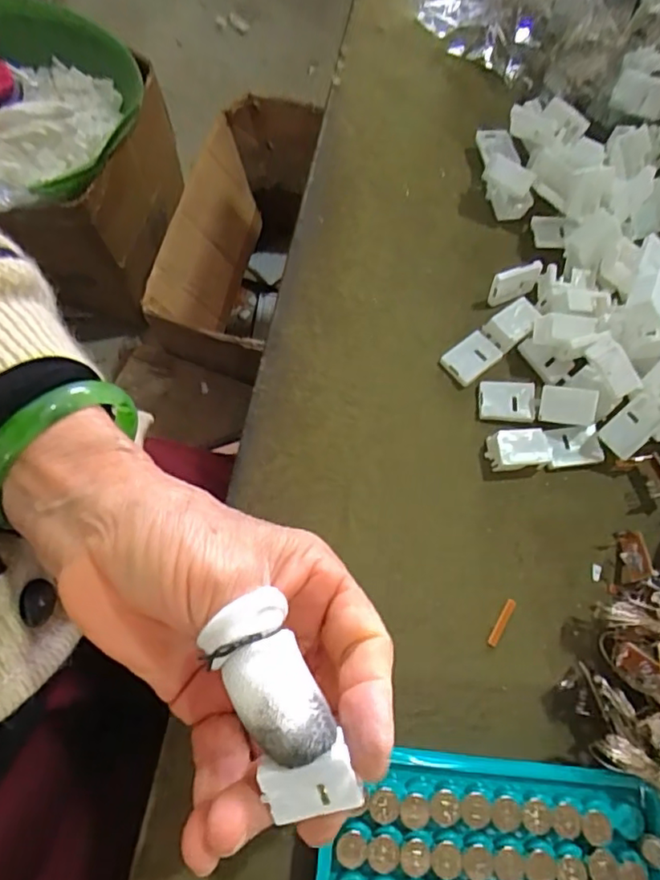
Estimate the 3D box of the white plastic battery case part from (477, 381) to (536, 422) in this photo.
[{"bbox_3d":[0.087,-0.020,0.283,0.027,0.004,0.020,5,71,-3],"label":"white plastic battery case part"}]

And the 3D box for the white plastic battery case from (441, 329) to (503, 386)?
[{"bbox_3d":[0.072,-0.042,0.290,0.029,0.004,0.020,-38,79,-15],"label":"white plastic battery case"}]

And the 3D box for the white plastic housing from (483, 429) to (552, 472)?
[{"bbox_3d":[0.090,0.005,0.274,0.027,0.011,0.019,-2,72,-6],"label":"white plastic housing"}]

